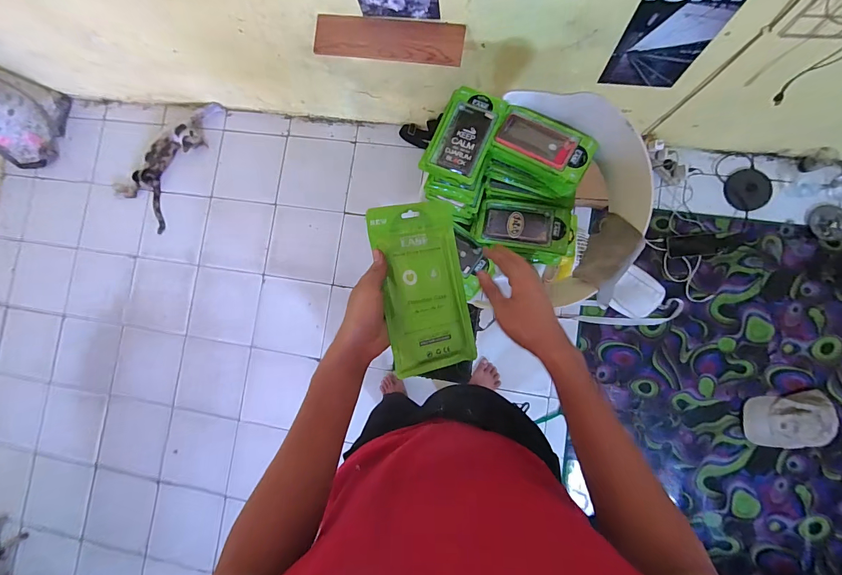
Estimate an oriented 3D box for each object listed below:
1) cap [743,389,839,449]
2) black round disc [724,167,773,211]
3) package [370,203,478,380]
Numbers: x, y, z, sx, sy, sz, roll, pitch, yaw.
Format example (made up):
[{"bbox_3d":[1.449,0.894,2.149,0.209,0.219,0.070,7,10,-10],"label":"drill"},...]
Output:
[{"bbox_3d":[1.239,0.448,1.251,0.263,0.069,0.183,-2,86,6],"label":"cap"},{"bbox_3d":[1.184,-0.355,1.352,0.153,0.020,0.149,0,86,7],"label":"black round disc"},{"bbox_3d":[0.005,-0.001,0.473,0.110,0.009,0.208,-10,89,-20],"label":"package"}]

